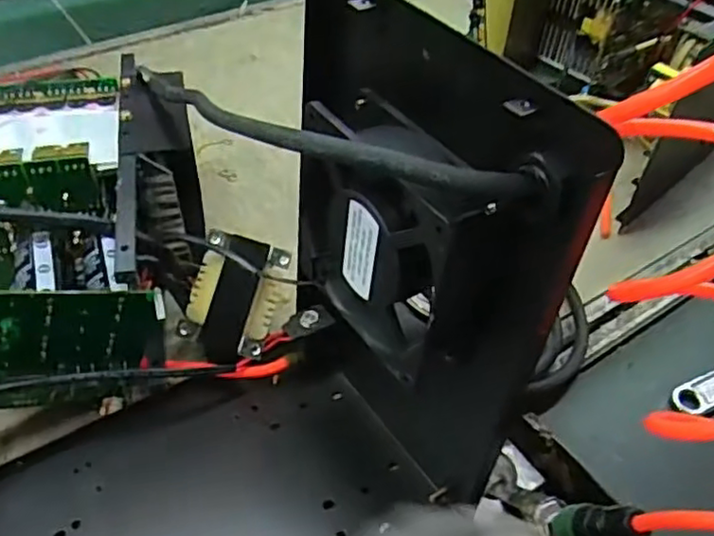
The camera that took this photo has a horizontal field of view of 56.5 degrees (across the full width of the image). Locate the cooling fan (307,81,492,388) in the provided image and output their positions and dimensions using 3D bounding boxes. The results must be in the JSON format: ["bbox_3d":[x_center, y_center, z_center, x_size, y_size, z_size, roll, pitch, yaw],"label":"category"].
[{"bbox_3d":[0.019,-0.017,0.358,0.046,0.117,0.127,-24,53,-24],"label":"cooling fan"}]

